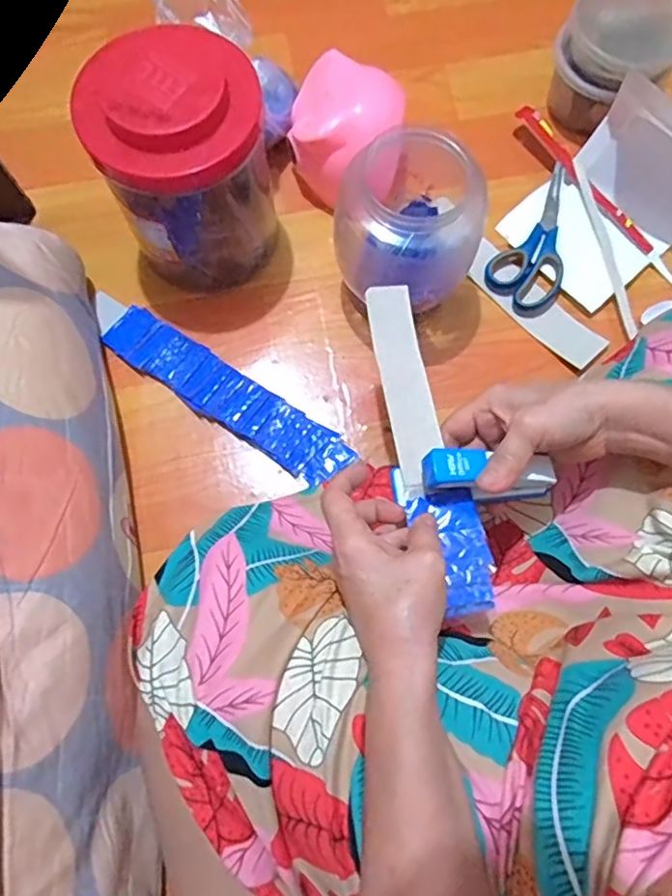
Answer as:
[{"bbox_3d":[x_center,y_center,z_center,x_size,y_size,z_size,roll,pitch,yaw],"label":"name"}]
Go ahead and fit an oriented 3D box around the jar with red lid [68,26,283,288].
[{"bbox_3d":[-0.126,-0.246,0.524,0.135,0.187,0.127,0,74,-1],"label":"jar with red lid"}]

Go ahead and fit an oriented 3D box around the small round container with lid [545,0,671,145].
[{"bbox_3d":[0.282,-0.392,0.604,0.110,0.109,0.104,0,73,1],"label":"small round container with lid"}]

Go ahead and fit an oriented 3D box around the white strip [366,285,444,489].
[{"bbox_3d":[0.053,-0.050,0.446,0.035,0.009,0.154,-9,77,-9],"label":"white strip"}]

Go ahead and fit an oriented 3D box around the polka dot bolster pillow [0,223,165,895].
[{"bbox_3d":[-0.195,0.107,0.433,0.080,0.103,0.627,-11,75,-4],"label":"polka dot bolster pillow"}]

